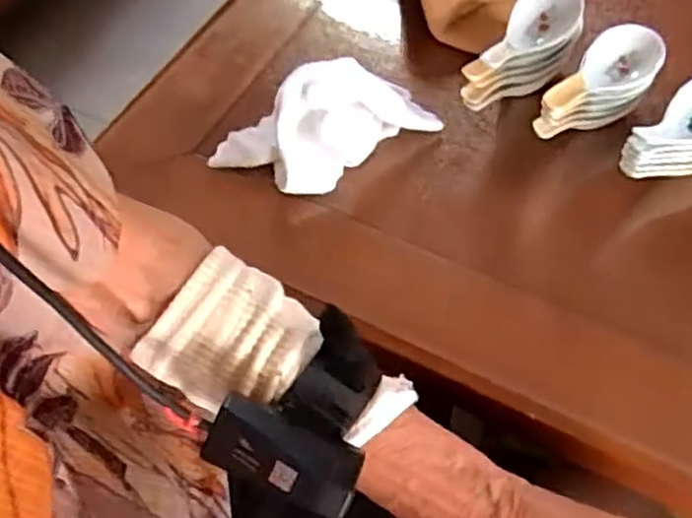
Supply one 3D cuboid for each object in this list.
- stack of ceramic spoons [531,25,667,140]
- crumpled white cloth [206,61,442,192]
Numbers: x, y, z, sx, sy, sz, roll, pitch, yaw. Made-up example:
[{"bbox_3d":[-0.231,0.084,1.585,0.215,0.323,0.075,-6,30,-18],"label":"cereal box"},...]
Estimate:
[{"bbox_3d":[0.174,-0.118,0.505,0.048,0.052,0.133,37,53,23],"label":"stack of ceramic spoons"},{"bbox_3d":[-0.016,-0.102,0.507,0.148,0.057,0.089,-37,63,-18],"label":"crumpled white cloth"}]

